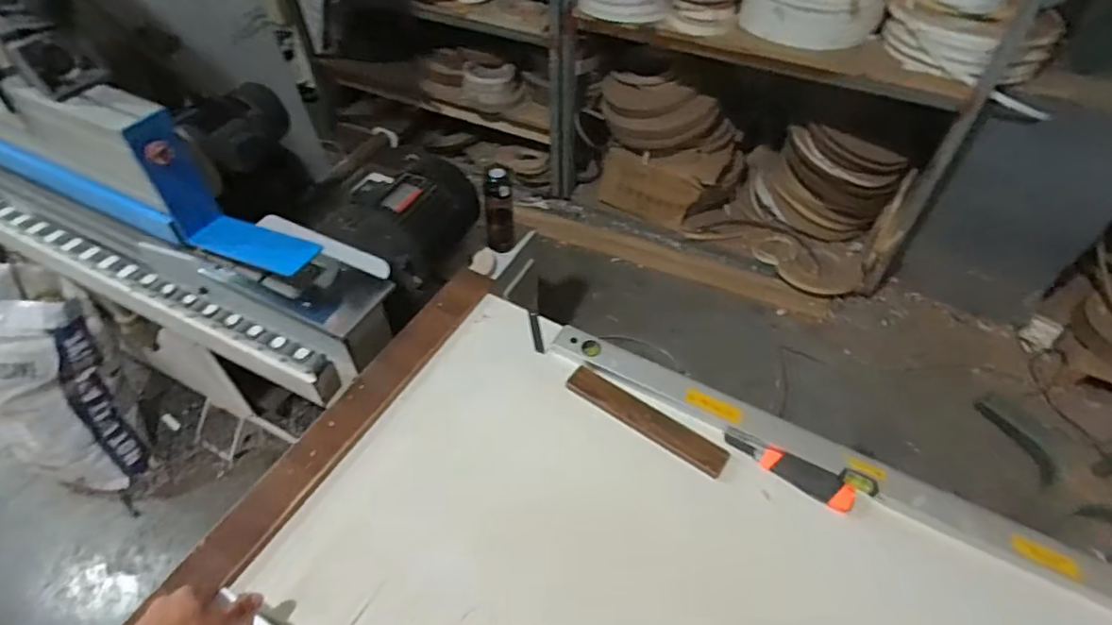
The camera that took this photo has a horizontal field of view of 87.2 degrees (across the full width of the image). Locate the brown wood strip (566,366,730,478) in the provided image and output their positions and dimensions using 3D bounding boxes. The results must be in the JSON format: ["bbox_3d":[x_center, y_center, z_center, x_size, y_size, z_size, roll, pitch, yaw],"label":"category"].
[{"bbox_3d":[0.136,0.164,0.898,0.262,0.013,0.052,28,53,20],"label":"brown wood strip"}]

